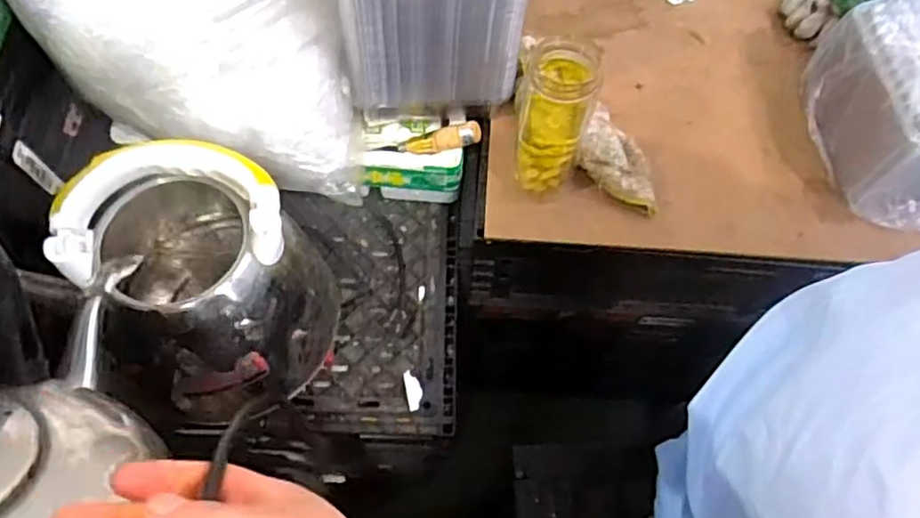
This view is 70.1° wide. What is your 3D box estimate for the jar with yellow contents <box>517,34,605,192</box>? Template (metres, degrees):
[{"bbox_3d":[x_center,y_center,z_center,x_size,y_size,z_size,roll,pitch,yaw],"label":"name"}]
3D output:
[{"bbox_3d":[0.091,-0.131,0.641,0.064,0.169,0.065,0,65,-1],"label":"jar with yellow contents"}]

